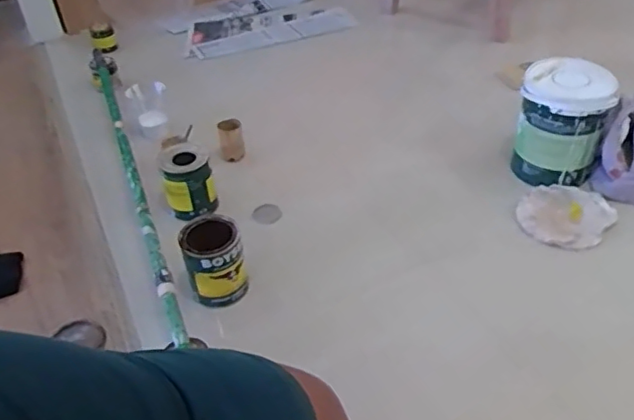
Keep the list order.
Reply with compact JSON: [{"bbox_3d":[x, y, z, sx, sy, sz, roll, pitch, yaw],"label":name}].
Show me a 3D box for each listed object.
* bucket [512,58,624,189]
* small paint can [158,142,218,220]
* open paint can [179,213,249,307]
[{"bbox_3d":[0.506,-0.176,1.228,0.181,0.227,0.155,11,42,18],"label":"bucket"},{"bbox_3d":[-0.269,-0.060,1.229,0.100,0.123,0.099,-3,39,2],"label":"small paint can"},{"bbox_3d":[-0.184,0.101,1.067,0.100,0.155,0.108,-3,39,2],"label":"open paint can"}]

